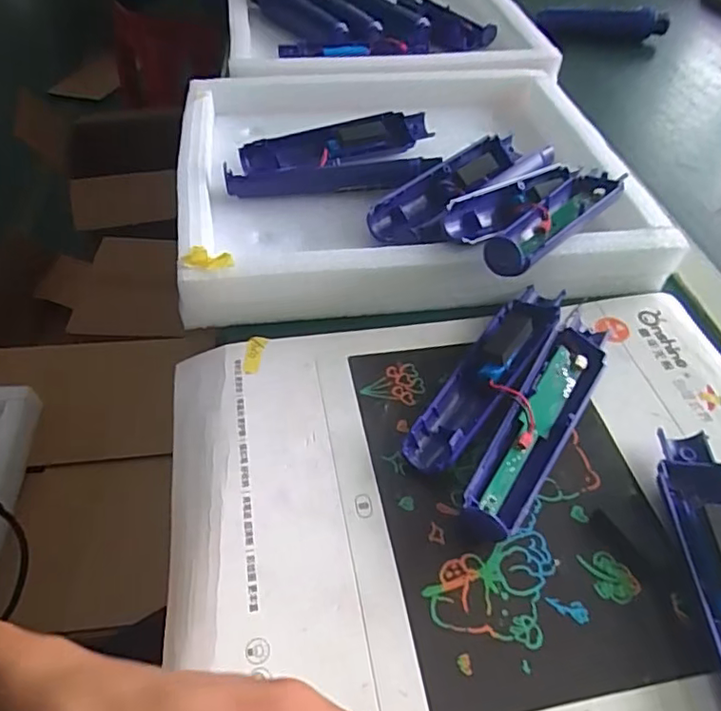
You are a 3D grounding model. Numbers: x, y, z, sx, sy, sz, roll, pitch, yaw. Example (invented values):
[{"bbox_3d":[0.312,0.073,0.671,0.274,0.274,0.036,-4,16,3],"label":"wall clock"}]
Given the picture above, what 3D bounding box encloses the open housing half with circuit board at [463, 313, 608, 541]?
[{"bbox_3d":[0.107,0.036,0.337,0.035,0.024,0.160,28,52,20],"label":"open housing half with circuit board"}]

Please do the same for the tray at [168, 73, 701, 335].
[{"bbox_3d":[0.034,-0.155,0.481,0.351,0.060,0.309,-5,48,-9],"label":"tray"}]

